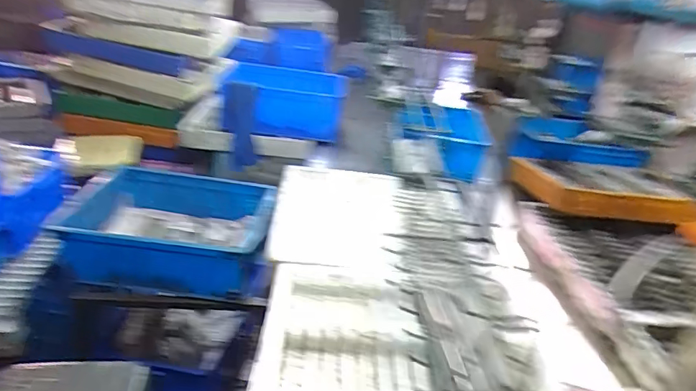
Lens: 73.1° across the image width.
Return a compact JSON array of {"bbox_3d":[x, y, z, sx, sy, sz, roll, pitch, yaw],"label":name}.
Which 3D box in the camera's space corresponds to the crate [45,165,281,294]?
[{"bbox_3d":[-0.467,0.092,1.265,0.504,0.158,0.340,5,29,-2],"label":"crate"}]

